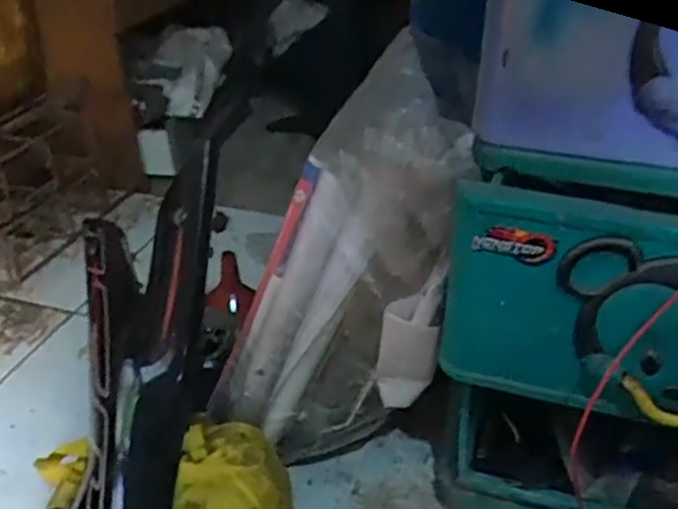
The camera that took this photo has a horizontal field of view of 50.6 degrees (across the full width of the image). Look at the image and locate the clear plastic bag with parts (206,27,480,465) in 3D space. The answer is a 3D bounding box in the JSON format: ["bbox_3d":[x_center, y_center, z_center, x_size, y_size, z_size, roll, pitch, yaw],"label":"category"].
[{"bbox_3d":[0.021,0.030,0.726,0.203,0.468,0.092,31,34,11],"label":"clear plastic bag with parts"}]

